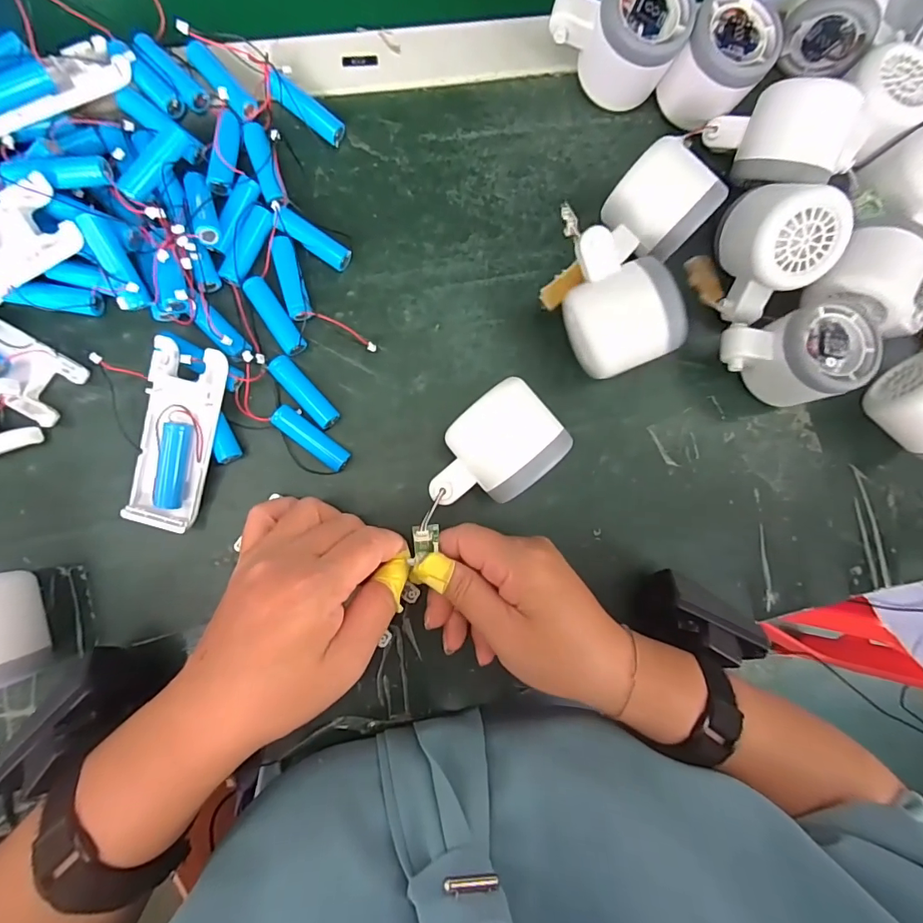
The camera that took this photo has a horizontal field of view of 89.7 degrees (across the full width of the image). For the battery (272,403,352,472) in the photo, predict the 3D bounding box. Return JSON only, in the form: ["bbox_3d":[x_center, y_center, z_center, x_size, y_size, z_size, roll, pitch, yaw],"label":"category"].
[{"bbox_3d":[-0.092,-0.014,0.287,0.049,0.018,0.015,37,82,-4],"label":"battery"}]

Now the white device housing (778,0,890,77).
[{"bbox_3d":[0.259,-0.311,0.321,0.059,0.056,0.045,28,83,-5],"label":"white device housing"}]

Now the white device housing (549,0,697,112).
[{"bbox_3d":[0.103,-0.285,0.310,0.083,0.056,0.055,30,83,-5],"label":"white device housing"}]

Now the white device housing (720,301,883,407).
[{"bbox_3d":[0.213,-0.065,0.305,0.077,0.054,0.055,-10,87,-8],"label":"white device housing"}]

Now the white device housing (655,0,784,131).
[{"bbox_3d":[0.171,-0.268,0.318,0.054,0.056,0.058,35,82,-4],"label":"white device housing"}]

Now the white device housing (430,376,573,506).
[{"bbox_3d":[0.017,-0.003,0.280,0.078,0.053,0.056,-44,92,-8],"label":"white device housing"}]

